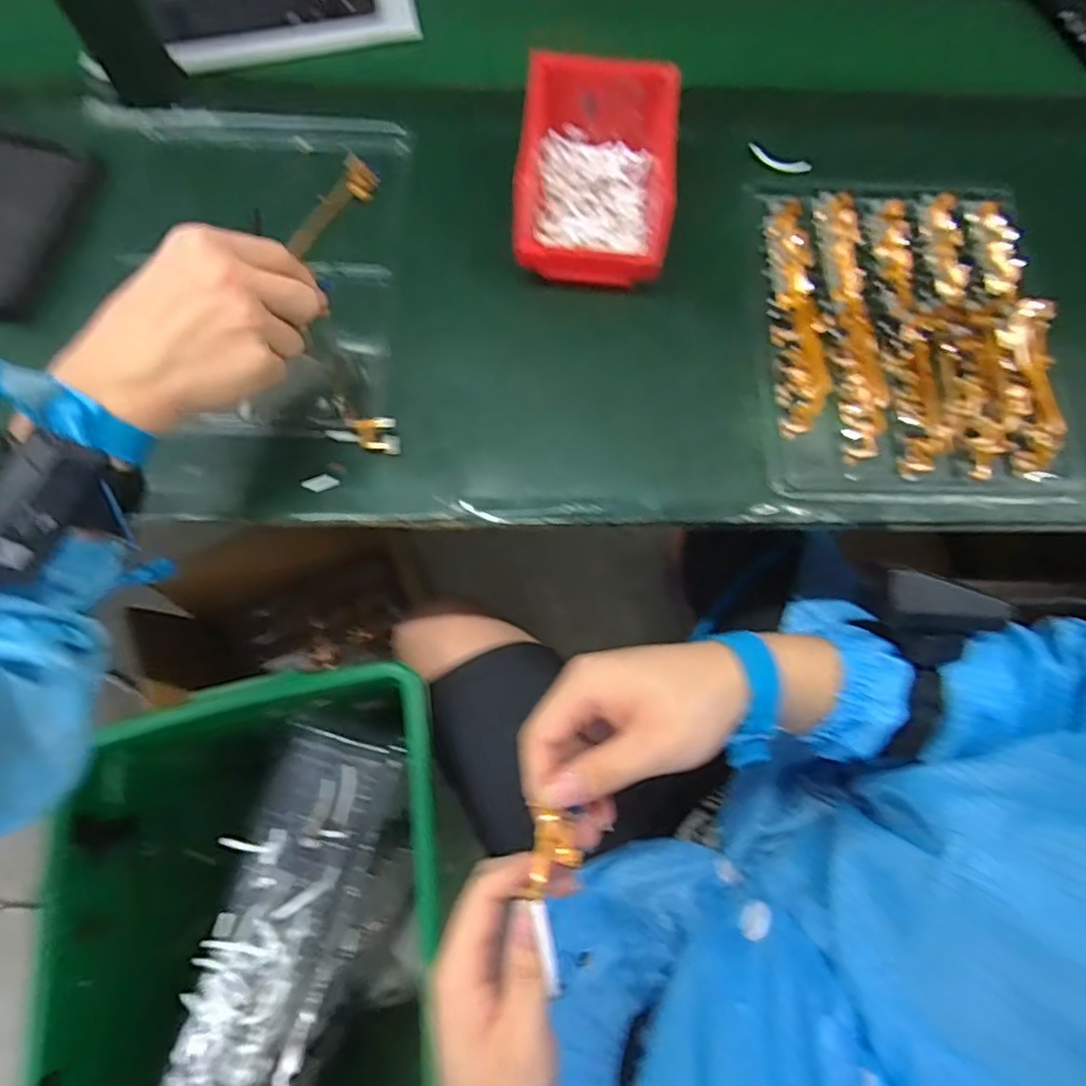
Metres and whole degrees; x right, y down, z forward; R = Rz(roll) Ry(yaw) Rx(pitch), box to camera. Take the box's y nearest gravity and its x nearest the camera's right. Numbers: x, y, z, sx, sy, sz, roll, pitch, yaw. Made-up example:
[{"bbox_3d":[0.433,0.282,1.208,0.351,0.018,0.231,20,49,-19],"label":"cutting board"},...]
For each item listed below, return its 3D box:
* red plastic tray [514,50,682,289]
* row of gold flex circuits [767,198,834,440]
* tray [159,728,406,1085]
[{"bbox_3d":[0.039,-0.268,0.464,0.104,0.075,0.146,6,73,0],"label":"red plastic tray"},{"bbox_3d":[0.192,-0.175,0.473,0.038,0.016,0.199,1,74,-1],"label":"row of gold flex circuits"},{"bbox_3d":[-0.218,0.360,0.514,0.126,0.049,0.408,15,74,3],"label":"tray"}]

